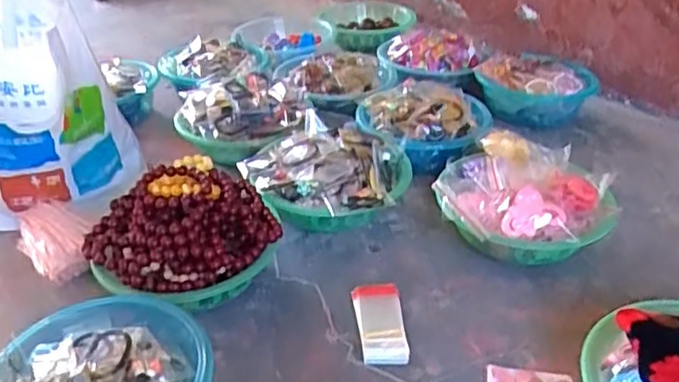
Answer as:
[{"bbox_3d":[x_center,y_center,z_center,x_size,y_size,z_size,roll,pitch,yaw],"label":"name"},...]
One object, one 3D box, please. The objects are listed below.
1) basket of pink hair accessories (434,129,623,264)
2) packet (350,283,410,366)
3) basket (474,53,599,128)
[{"bbox_3d":[0.259,0.022,0.905,0.245,0.108,0.190,0,33,1],"label":"basket of pink hair accessories"},{"bbox_3d":[0.050,0.159,0.782,0.057,0.016,0.131,-3,34,-4],"label":"packet"},{"bbox_3d":[0.381,-0.197,1.236,0.224,0.080,0.155,-11,35,-16],"label":"basket"}]

